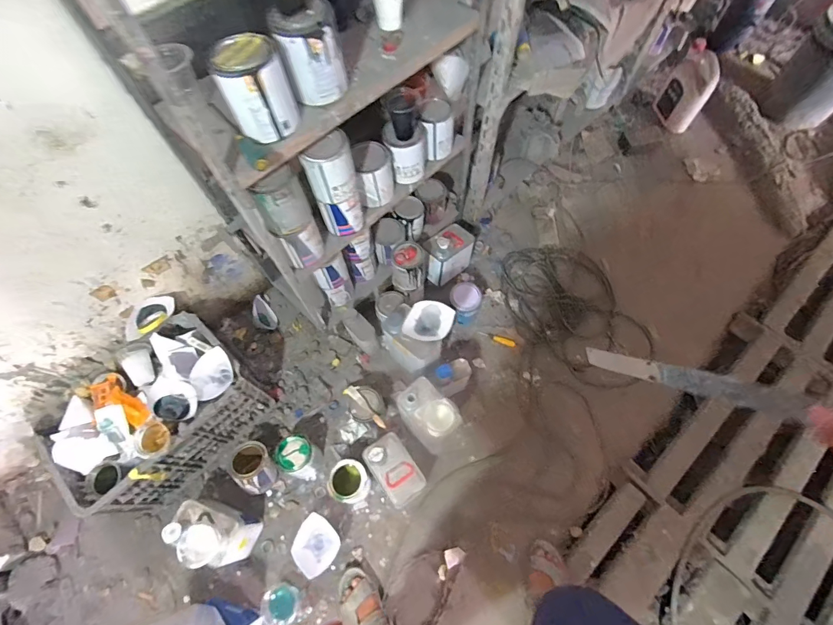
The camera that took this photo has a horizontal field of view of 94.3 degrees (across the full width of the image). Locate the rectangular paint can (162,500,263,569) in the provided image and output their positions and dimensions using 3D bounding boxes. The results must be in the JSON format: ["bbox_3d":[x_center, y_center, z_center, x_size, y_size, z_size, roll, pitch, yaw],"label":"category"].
[{"bbox_3d":[-0.536,0.575,1.013,0.180,0.247,0.109,13,66,7],"label":"rectangular paint can"}]

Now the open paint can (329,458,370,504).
[{"bbox_3d":[-0.192,0.485,1.116,0.100,0.127,0.107,0,65,1],"label":"open paint can"}]

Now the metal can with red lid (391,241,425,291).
[{"bbox_3d":[-0.028,-0.156,1.264,0.110,0.140,0.110,-1,64,2],"label":"metal can with red lid"}]

